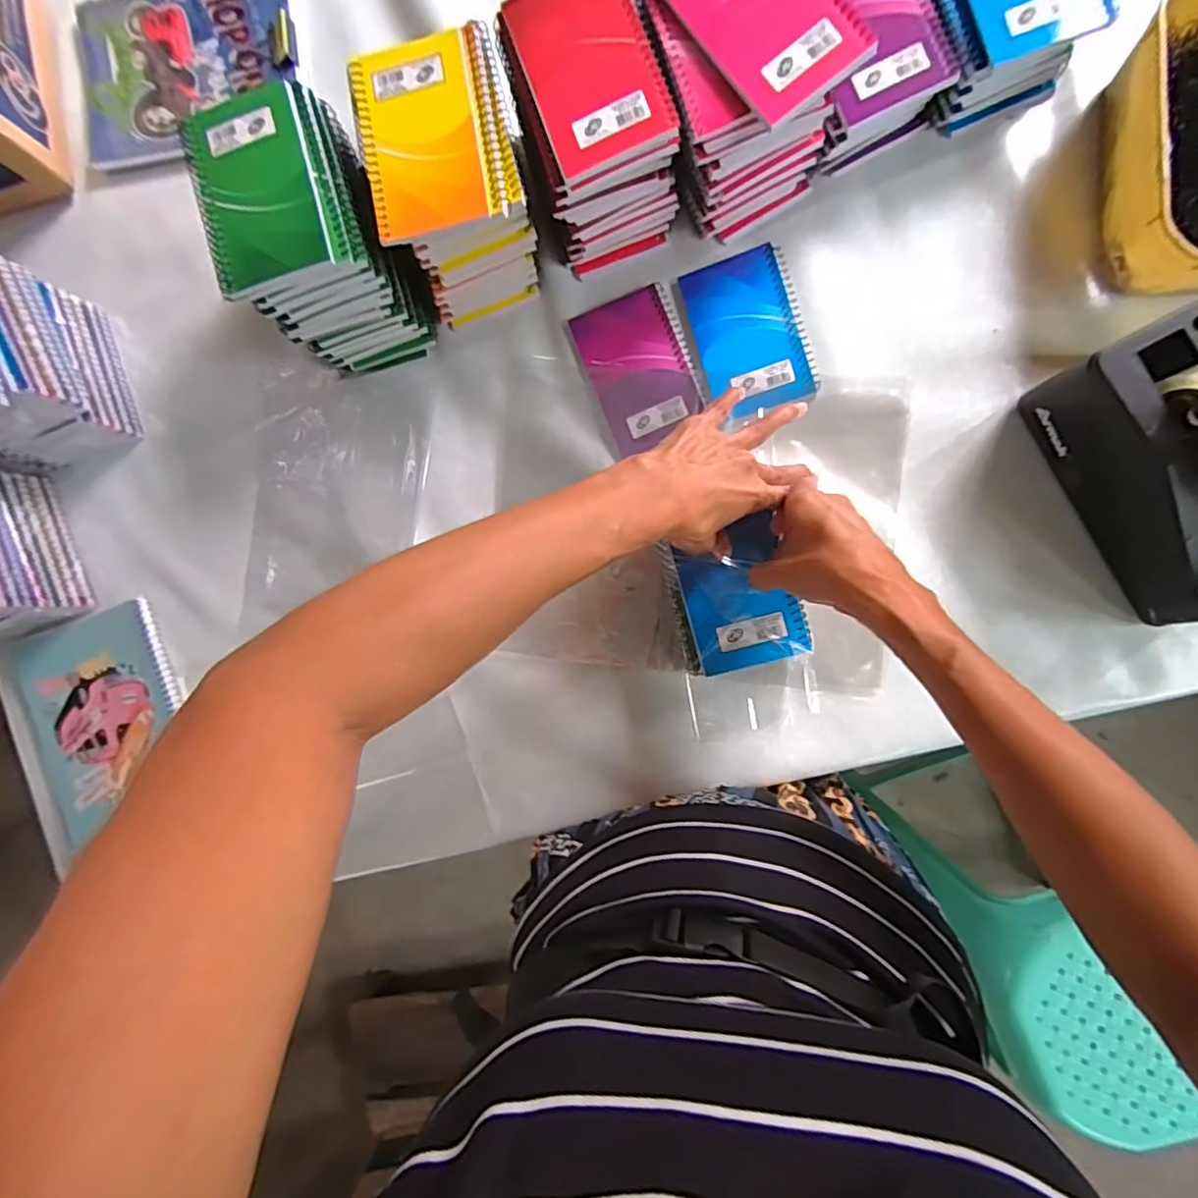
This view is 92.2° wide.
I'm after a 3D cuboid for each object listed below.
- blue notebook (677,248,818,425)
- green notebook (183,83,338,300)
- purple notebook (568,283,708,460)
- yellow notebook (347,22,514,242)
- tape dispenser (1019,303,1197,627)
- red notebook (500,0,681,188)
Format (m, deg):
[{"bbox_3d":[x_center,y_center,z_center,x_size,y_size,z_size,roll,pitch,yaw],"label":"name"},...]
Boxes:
[{"bbox_3d":[0.126,-0.221,0.482,0.088,0.009,0.136,-15,88,7],"label":"blue notebook"},{"bbox_3d":[-0.237,-0.284,0.401,0.084,0.011,0.130,-15,88,7],"label":"green notebook"},{"bbox_3d":[0.036,-0.196,0.492,0.084,0.006,0.125,-21,88,7],"label":"purple notebook"},{"bbox_3d":[-0.116,-0.320,0.401,0.097,0.017,0.133,-10,89,7],"label":"yellow notebook"},{"bbox_3d":[0.398,-0.087,0.392,0.077,0.118,0.195,-30,87,7],"label":"tape dispenser"},{"bbox_3d":[-0.007,-0.355,0.384,0.083,0.010,0.130,-19,88,7],"label":"red notebook"}]

